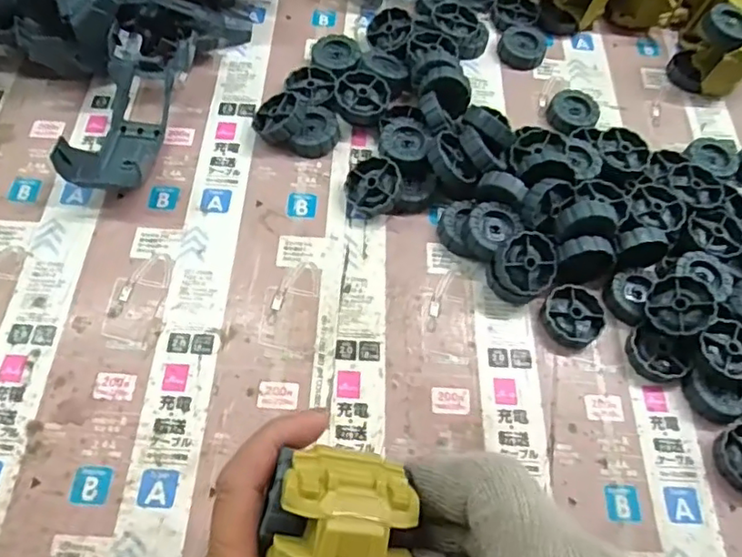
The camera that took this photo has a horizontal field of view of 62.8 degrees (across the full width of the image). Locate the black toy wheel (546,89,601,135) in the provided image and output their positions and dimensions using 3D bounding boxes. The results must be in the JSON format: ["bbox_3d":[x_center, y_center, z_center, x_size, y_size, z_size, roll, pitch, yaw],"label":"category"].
[{"bbox_3d":[0.157,-0.129,0.473,0.037,0.013,0.038,1,61,-2],"label":"black toy wheel"}]

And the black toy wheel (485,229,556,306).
[{"bbox_3d":[0.095,-0.008,0.390,0.041,0.025,0.040,-30,101,-11],"label":"black toy wheel"}]

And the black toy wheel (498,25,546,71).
[{"bbox_3d":[0.126,-0.194,0.509,0.038,0.013,0.038,1,61,-2],"label":"black toy wheel"}]

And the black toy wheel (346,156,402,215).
[{"bbox_3d":[0.003,-0.062,0.415,0.039,0.013,0.039,-5,75,20],"label":"black toy wheel"}]

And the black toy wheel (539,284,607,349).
[{"bbox_3d":[0.132,0.022,0.392,0.039,0.011,0.044,21,62,9],"label":"black toy wheel"}]

